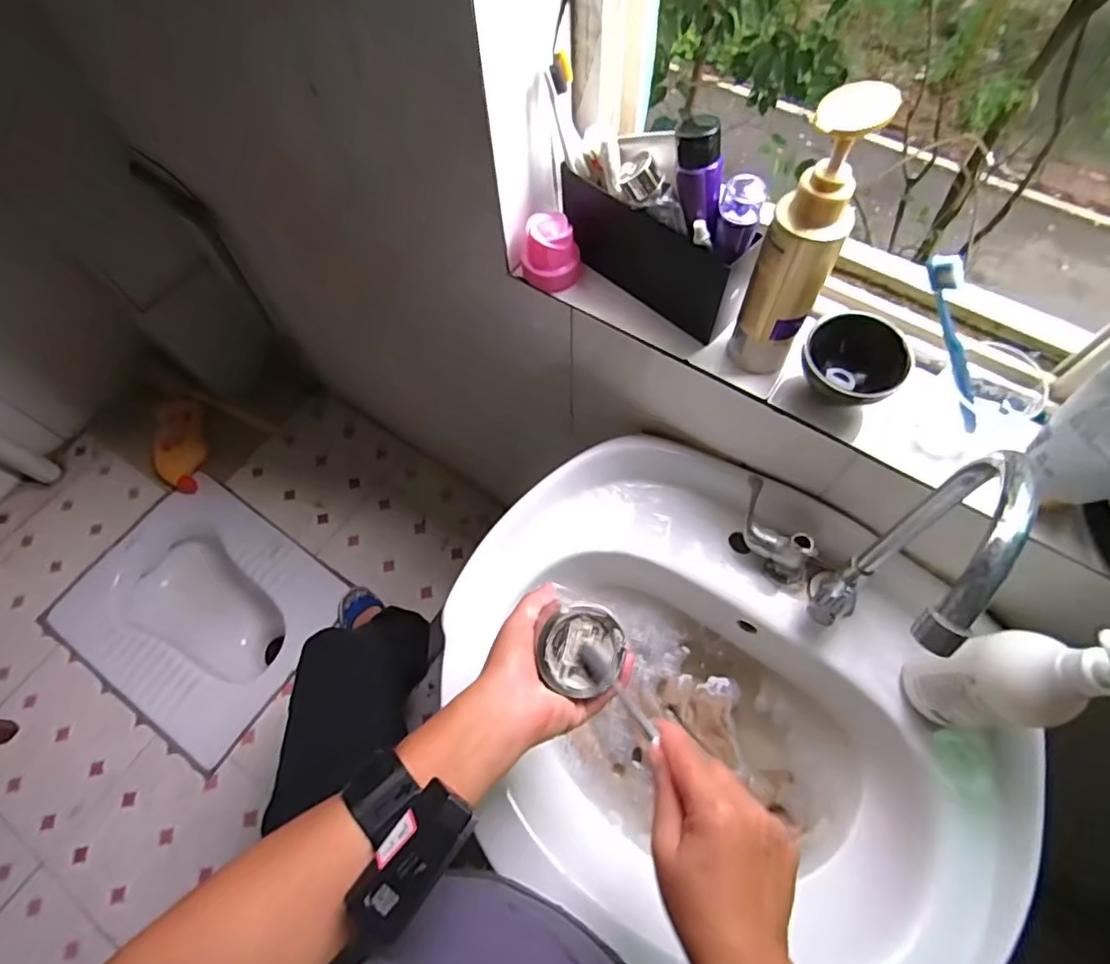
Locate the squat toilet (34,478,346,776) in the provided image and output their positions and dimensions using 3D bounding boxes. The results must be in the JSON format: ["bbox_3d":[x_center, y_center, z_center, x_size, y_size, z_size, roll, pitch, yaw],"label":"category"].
[{"bbox_3d":[-0.731,0.287,1.268,0.505,0.183,0.406,32,69,16],"label":"squat toilet"}]

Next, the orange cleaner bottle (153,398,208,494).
[{"bbox_3d":[-0.849,-0.081,1.321,0.097,0.048,0.203,1,88,3],"label":"orange cleaner bottle"}]

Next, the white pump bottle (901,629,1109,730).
[{"bbox_3d":[0.349,0.153,0.449,0.050,0.213,0.068,-8,64,-2],"label":"white pump bottle"}]

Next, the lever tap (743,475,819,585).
[{"bbox_3d":[0.221,0.055,0.590,0.043,0.069,0.099,-42,70,-17],"label":"lever tap"}]

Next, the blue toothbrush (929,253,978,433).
[{"bbox_3d":[0.295,-0.094,0.422,0.017,0.181,0.024,-3,58,40],"label":"blue toothbrush"}]

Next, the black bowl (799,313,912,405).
[{"bbox_3d":[0.251,-0.099,0.498,0.081,0.043,0.081,-1,64,2],"label":"black bowl"}]

